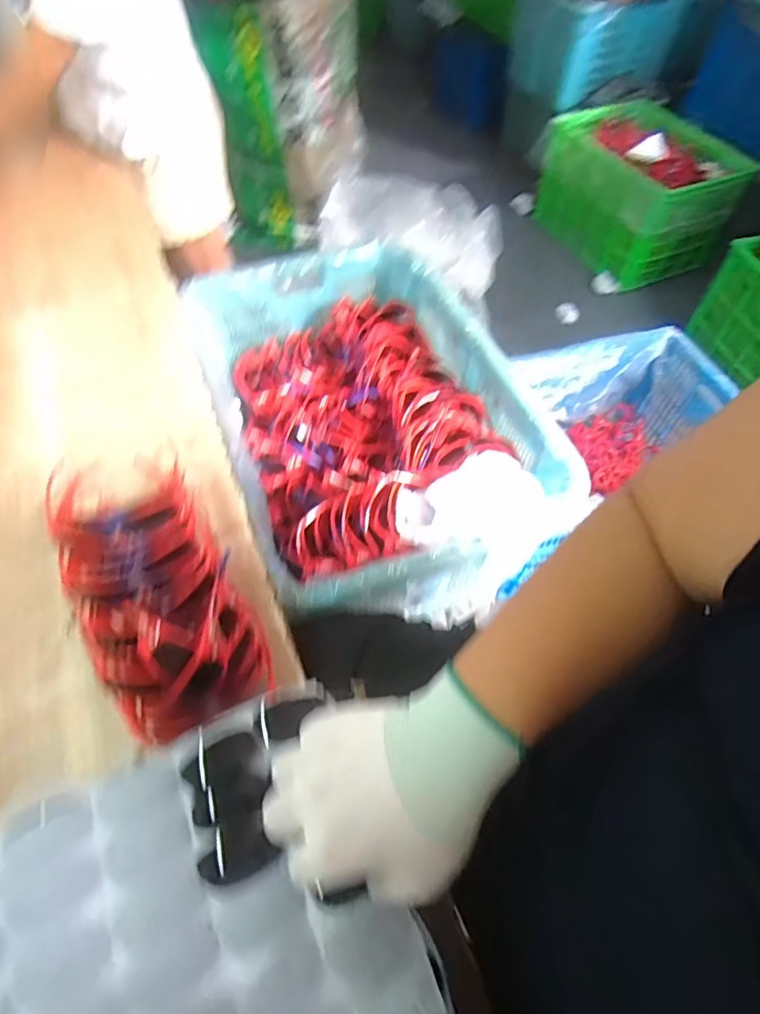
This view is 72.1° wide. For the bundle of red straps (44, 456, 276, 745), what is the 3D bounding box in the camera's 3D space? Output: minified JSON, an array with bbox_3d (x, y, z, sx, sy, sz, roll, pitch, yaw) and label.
[{"bbox_3d":[-0.209,0.088,0.502,0.136,0.123,0.235,-29,63,-19],"label":"bundle of red straps"}]

